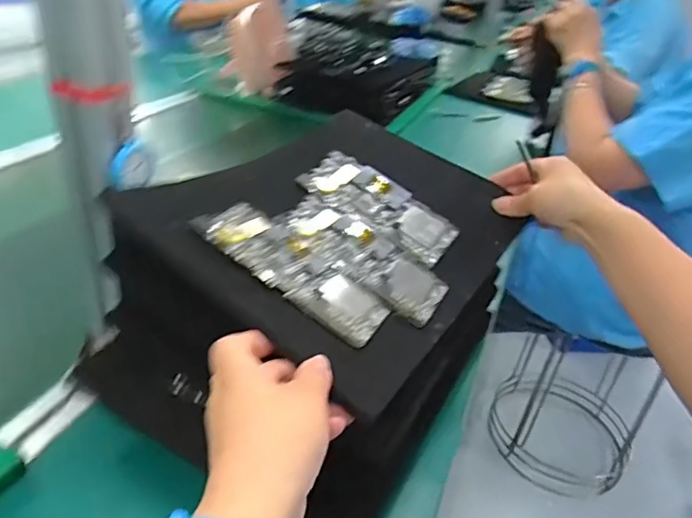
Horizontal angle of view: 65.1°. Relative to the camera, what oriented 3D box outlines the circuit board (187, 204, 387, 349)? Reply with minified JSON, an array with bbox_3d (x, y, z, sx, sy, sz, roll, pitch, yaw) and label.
[{"bbox_3d":[-0.037,0.007,0.428,0.153,0.006,0.084,38,28,9],"label":"circuit board"}]

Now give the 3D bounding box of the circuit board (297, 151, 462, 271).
[{"bbox_3d":[0.034,-0.055,0.543,0.157,0.010,0.077,35,54,10],"label":"circuit board"}]

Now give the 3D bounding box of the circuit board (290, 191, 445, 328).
[{"bbox_3d":[0.019,-0.006,0.487,0.156,0.010,0.078,38,38,11],"label":"circuit board"}]

